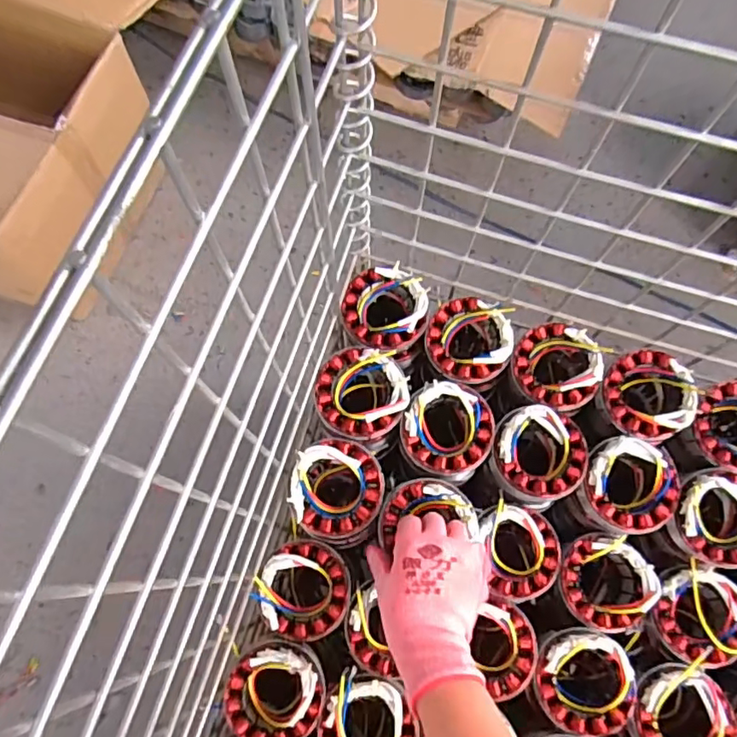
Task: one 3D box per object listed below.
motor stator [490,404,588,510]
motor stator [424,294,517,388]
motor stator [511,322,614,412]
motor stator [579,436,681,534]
[{"bbox_3d":[0.159,0.080,0.533,0.090,0.044,0.086,1,71,-2],"label":"motor stator"},{"bbox_3d":[0.101,-0.023,0.576,0.086,0.062,0.082,1,71,-2],"label":"motor stator"},{"bbox_3d":[0.186,-0.002,0.561,0.088,0.050,0.090,-35,76,-13],"label":"motor stator"},{"bbox_3d":[0.246,0.110,0.530,0.084,0.037,0.084,1,71,-2],"label":"motor stator"}]

